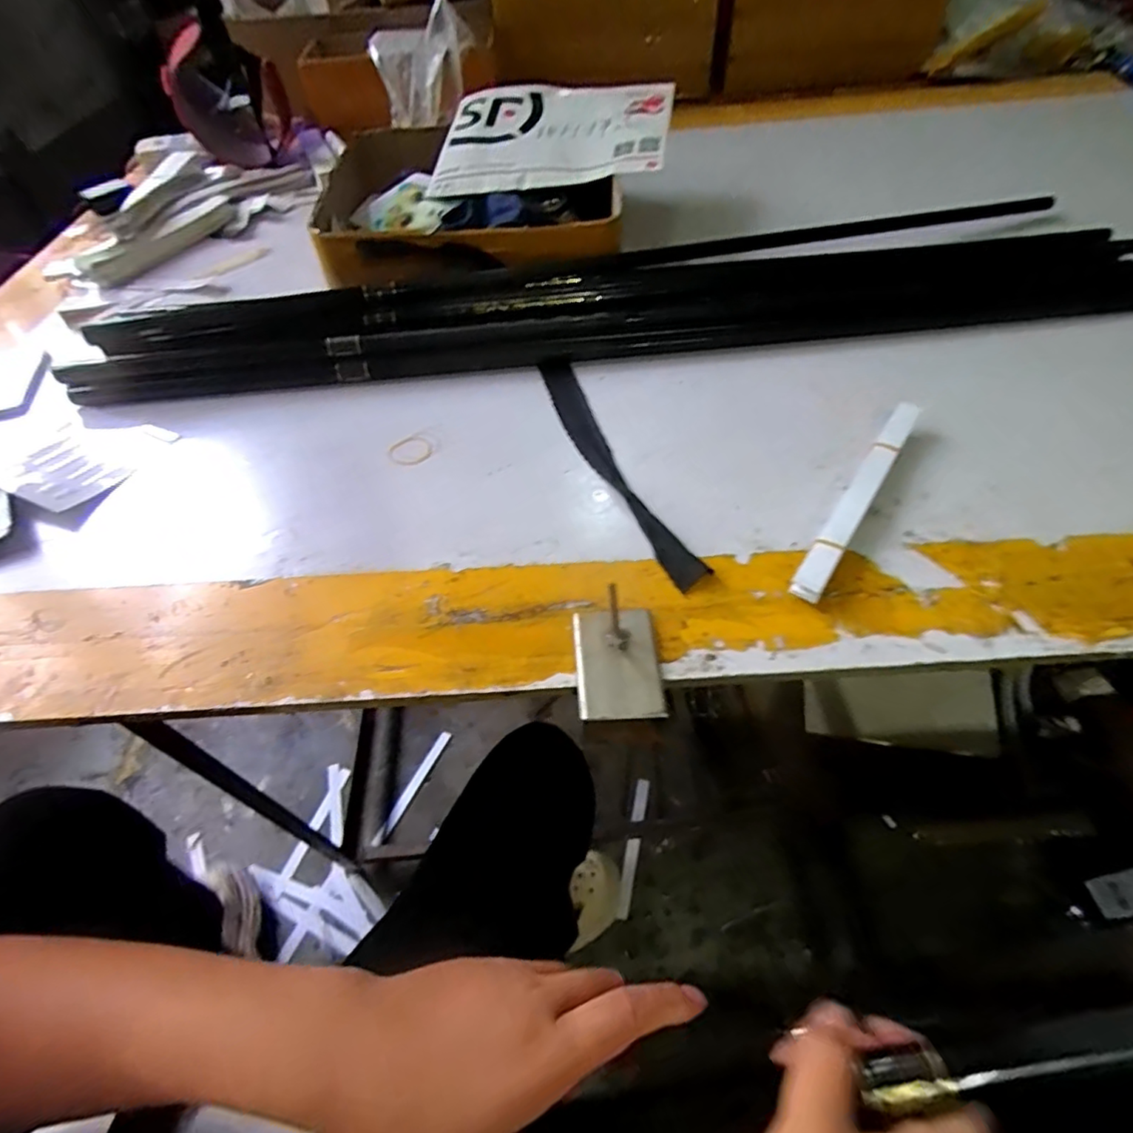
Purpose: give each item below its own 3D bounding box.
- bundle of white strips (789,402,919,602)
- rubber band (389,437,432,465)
[{"bbox_3d":[0.242,-0.060,0.481,0.022,0.021,0.240,28,59,23],"label":"bundle of white strips"},{"bbox_3d":[-0.151,-0.111,0.565,0.040,0.007,0.031,-2,52,3],"label":"rubber band"}]

